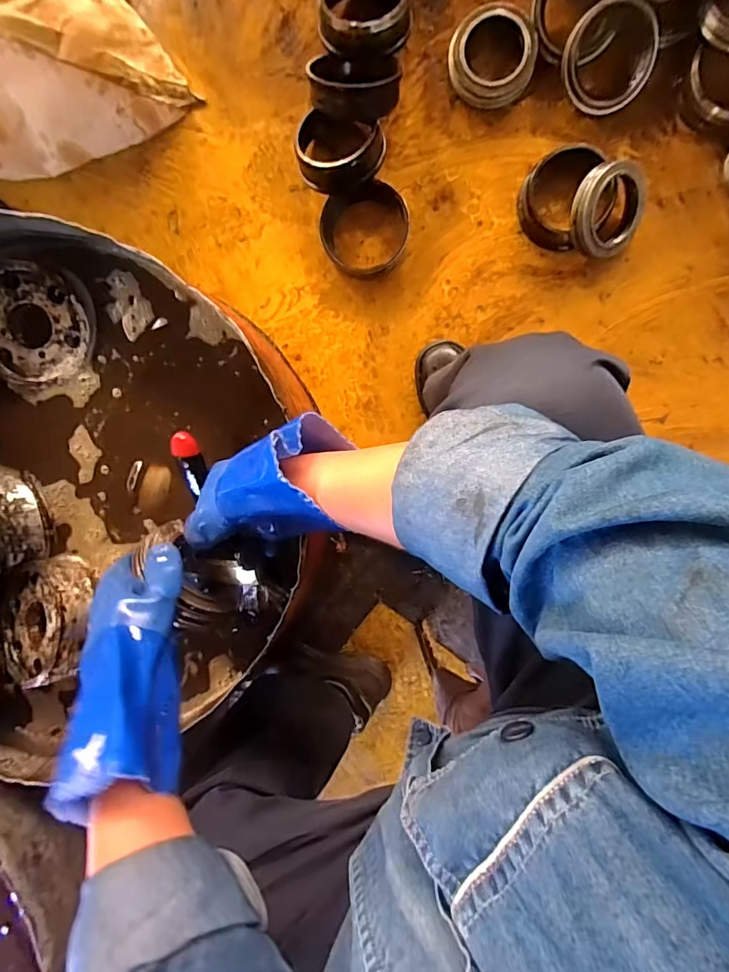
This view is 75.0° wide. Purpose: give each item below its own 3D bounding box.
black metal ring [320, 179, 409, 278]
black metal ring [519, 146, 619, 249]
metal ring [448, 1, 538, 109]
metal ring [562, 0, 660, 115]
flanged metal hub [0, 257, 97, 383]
[{"bbox_3d":[0.002,-0.373,0.697,0.128,0.031,0.116,-10,96,7],"label":"black metal ring"},{"bbox_3d":[0.273,-0.390,0.643,0.113,0.035,0.116,1,98,6],"label":"black metal ring"},{"bbox_3d":[0.171,-0.574,0.634,0.110,0.033,0.107,1,98,6],"label":"metal ring"},{"bbox_3d":[0.315,-0.548,0.607,0.111,0.018,0.114,2,125,2],"label":"metal ring"},{"bbox_3d":[-0.326,-0.159,0.463,0.110,0.030,0.108,1,98,6],"label":"flanged metal hub"}]

